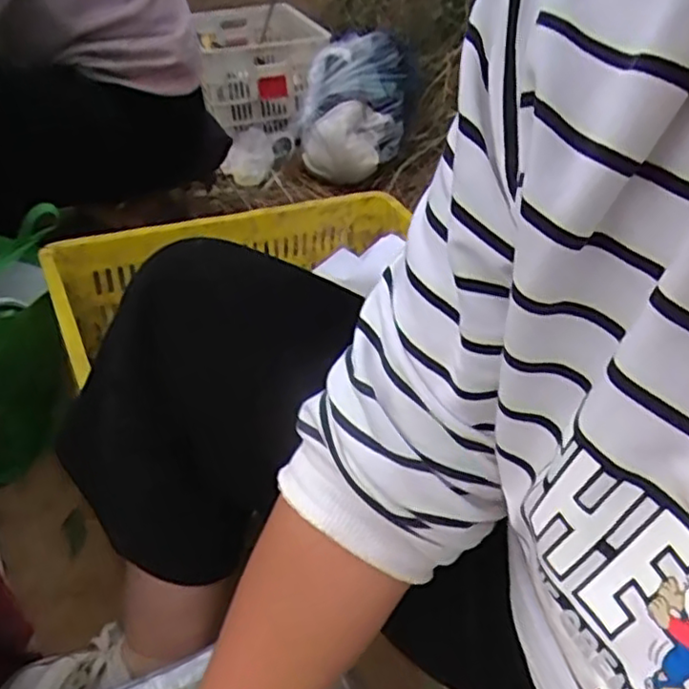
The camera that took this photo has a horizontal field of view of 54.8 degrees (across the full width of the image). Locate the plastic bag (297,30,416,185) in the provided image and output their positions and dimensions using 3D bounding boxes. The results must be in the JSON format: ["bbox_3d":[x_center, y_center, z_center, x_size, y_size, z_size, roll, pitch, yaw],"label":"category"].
[{"bbox_3d":[0.027,-0.522,1.506,0.257,0.256,0.190,5,39,-1],"label":"plastic bag"}]

